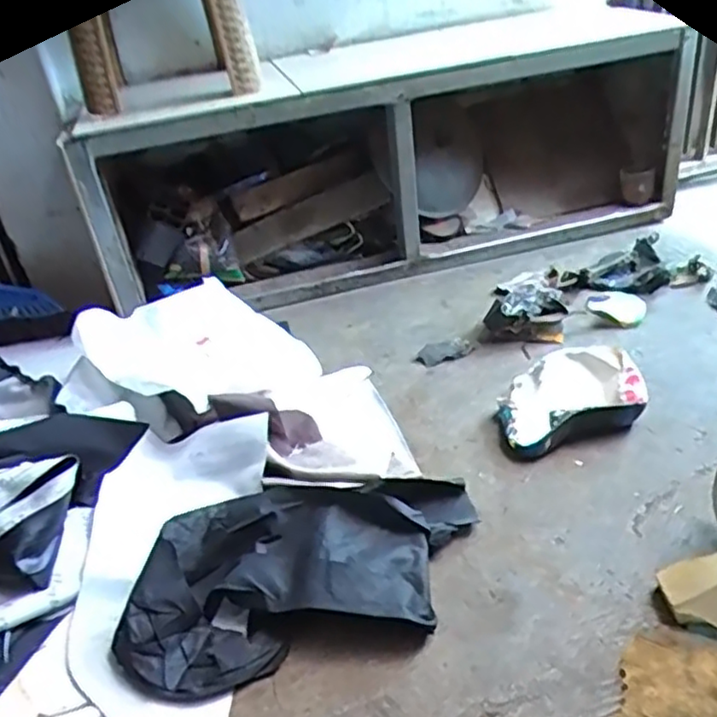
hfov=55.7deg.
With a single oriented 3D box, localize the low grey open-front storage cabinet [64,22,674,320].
[{"bbox_3d":[0.053,-0.421,1.466,1.187,0.397,0.409,-14,33,-10],"label":"low grey open-front storage cabinet"}]

